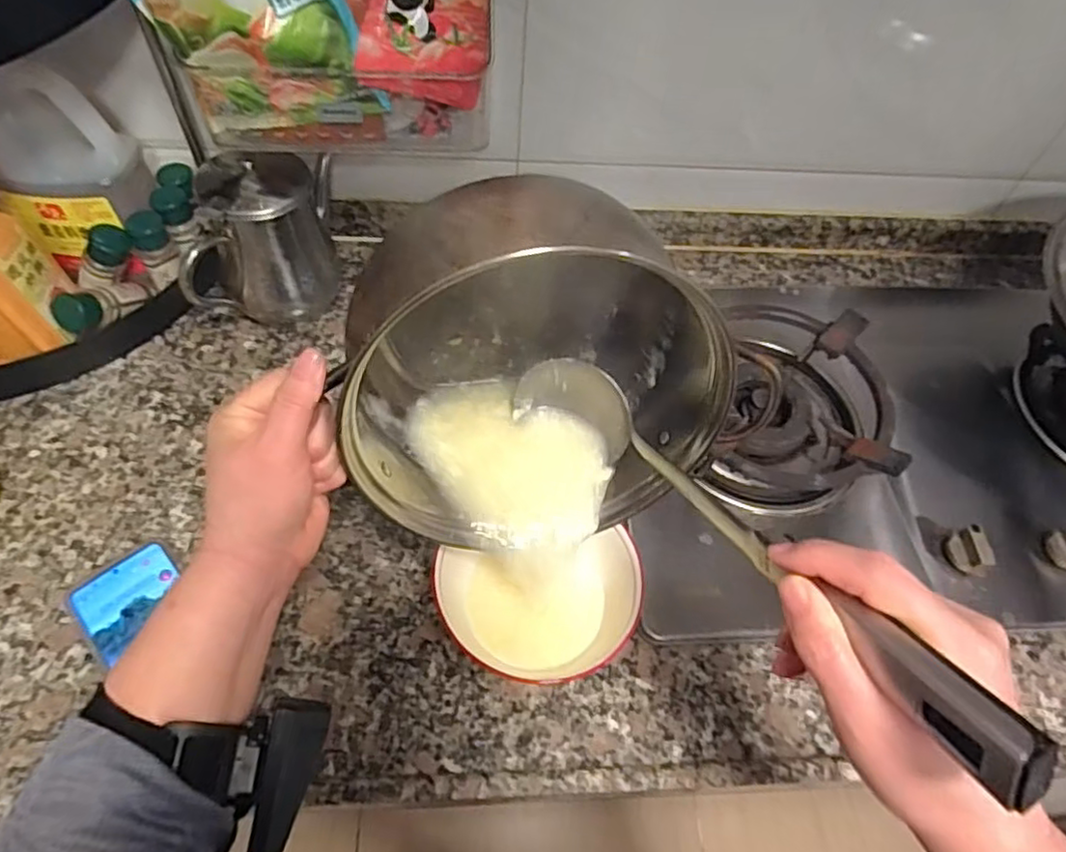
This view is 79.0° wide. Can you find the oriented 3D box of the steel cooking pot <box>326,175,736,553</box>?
[{"bbox_3d":[-0.001,-0.040,0.421,0.225,0.196,0.164,-5,57,-8],"label":"steel cooking pot"}]

